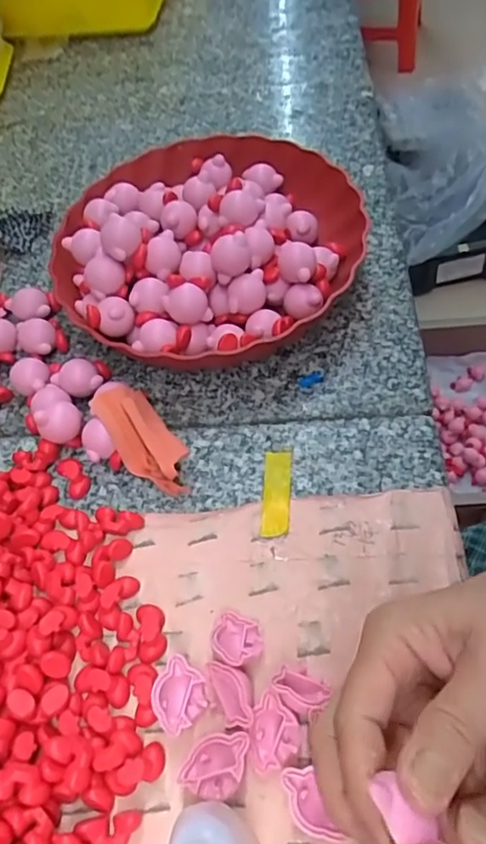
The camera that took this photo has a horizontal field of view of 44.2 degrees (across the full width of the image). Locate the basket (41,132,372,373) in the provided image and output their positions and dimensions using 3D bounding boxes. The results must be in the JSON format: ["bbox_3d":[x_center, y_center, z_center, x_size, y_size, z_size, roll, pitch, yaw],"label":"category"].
[{"bbox_3d":[-0.031,-0.148,0.476,0.222,0.062,0.241,-3,58,6],"label":"basket"}]

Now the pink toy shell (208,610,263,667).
[{"bbox_3d":[-0.003,0.120,0.328,0.031,0.009,0.031,15,31,17],"label":"pink toy shell"}]

